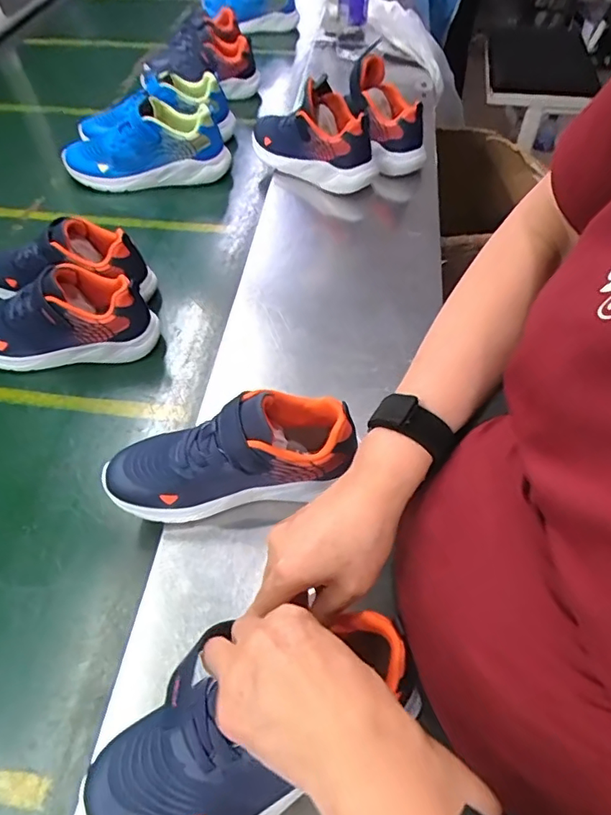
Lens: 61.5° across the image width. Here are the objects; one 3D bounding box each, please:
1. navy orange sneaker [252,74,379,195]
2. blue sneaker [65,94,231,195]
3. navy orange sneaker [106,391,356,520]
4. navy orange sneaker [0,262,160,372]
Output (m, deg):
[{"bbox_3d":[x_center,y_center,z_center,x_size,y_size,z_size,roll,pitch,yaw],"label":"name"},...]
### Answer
[{"bbox_3d":[0.012,-0.429,0.812,0.098,0.143,0.226,-38,62,-25],"label":"navy orange sneaker"},{"bbox_3d":[-0.270,-0.442,0.866,0.268,0.107,0.106,-5,53,-5],"label":"blue sneaker"},{"bbox_3d":[-0.071,0.038,0.460,0.218,0.088,0.075,-7,53,-6],"label":"navy orange sneaker"},{"bbox_3d":[-0.305,-0.105,0.627,0.235,0.105,0.086,-7,52,3],"label":"navy orange sneaker"}]

